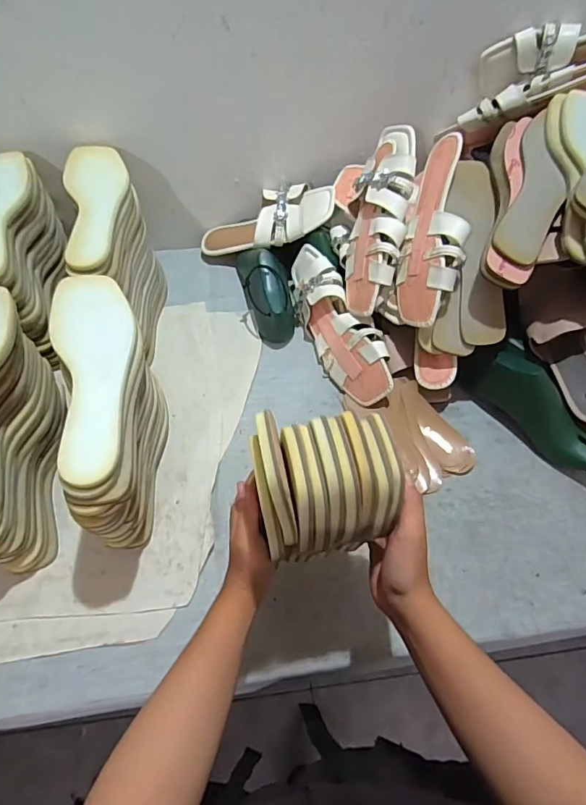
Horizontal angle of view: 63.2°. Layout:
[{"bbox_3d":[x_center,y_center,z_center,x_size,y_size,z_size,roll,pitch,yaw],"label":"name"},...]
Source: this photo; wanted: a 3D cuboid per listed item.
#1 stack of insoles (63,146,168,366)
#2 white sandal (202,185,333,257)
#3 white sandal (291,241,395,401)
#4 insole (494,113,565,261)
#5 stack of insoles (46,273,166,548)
[{"bbox_3d":[-0.253,-0.210,0.702,0.093,0.195,0.253,-11,61,-8],"label":"stack of insoles"},{"bbox_3d":[-0.052,-0.294,0.784,0.246,0.055,0.086,-10,55,29],"label":"white sandal"},{"bbox_3d":[0.064,-0.119,0.728,0.060,0.099,0.276,-4,59,-47],"label":"white sandal"},{"bbox_3d":[0.303,-0.269,0.597,0.066,0.015,0.211,15,78,7],"label":"insole"},{"bbox_3d":[-0.195,0.022,0.550,0.078,0.216,0.250,-11,61,-8],"label":"stack of insoles"}]

